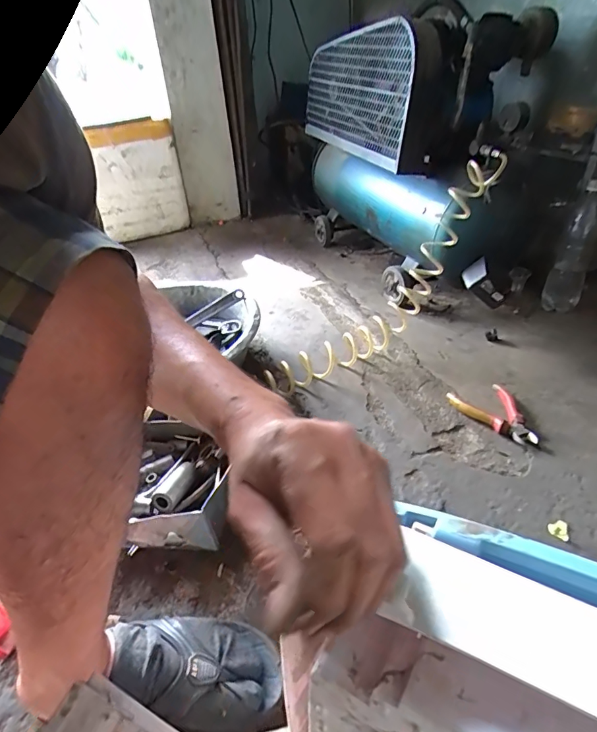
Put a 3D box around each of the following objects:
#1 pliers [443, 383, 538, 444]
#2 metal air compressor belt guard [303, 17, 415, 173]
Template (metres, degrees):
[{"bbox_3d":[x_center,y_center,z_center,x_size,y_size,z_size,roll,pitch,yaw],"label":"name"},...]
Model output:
[{"bbox_3d":[0.361,0.090,0.868,0.120,0.023,0.165,-4,34,1],"label":"pliers"},{"bbox_3d":[0.135,-0.712,1.184,0.070,0.283,0.549,-12,35,-11],"label":"metal air compressor belt guard"}]

